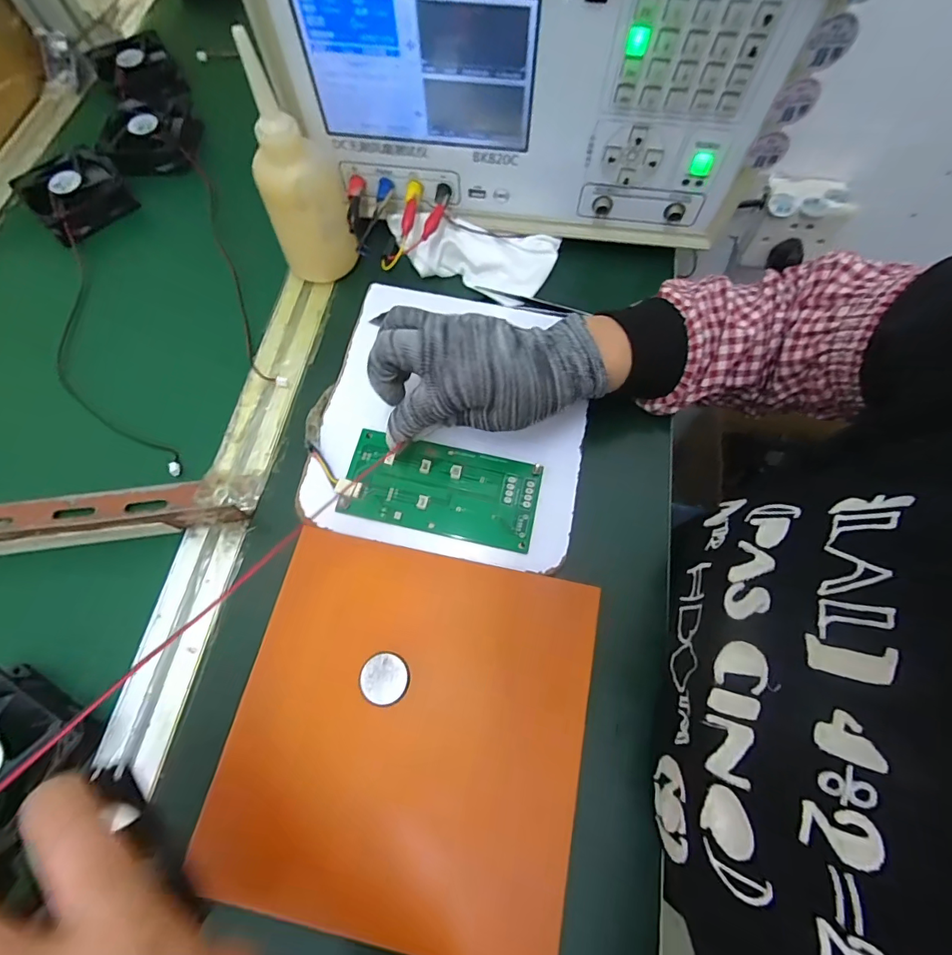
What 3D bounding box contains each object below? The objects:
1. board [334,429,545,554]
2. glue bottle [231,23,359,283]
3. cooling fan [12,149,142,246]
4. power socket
[{"bbox_3d":[-0.024,0.006,0.326,0.133,0.008,0.064,11,71,5],"label":"board"},{"bbox_3d":[-0.137,-0.229,0.355,0.062,0.144,0.066,-17,71,-5],"label":"glue bottle"},{"bbox_3d":[-0.376,-0.268,0.444,0.081,0.028,0.083,-41,74,-12],"label":"cooling fan"},{"bbox_3d":[0.364,-0.295,0.539,0.089,0.077,0.058,6,70,3],"label":"power socket"}]

